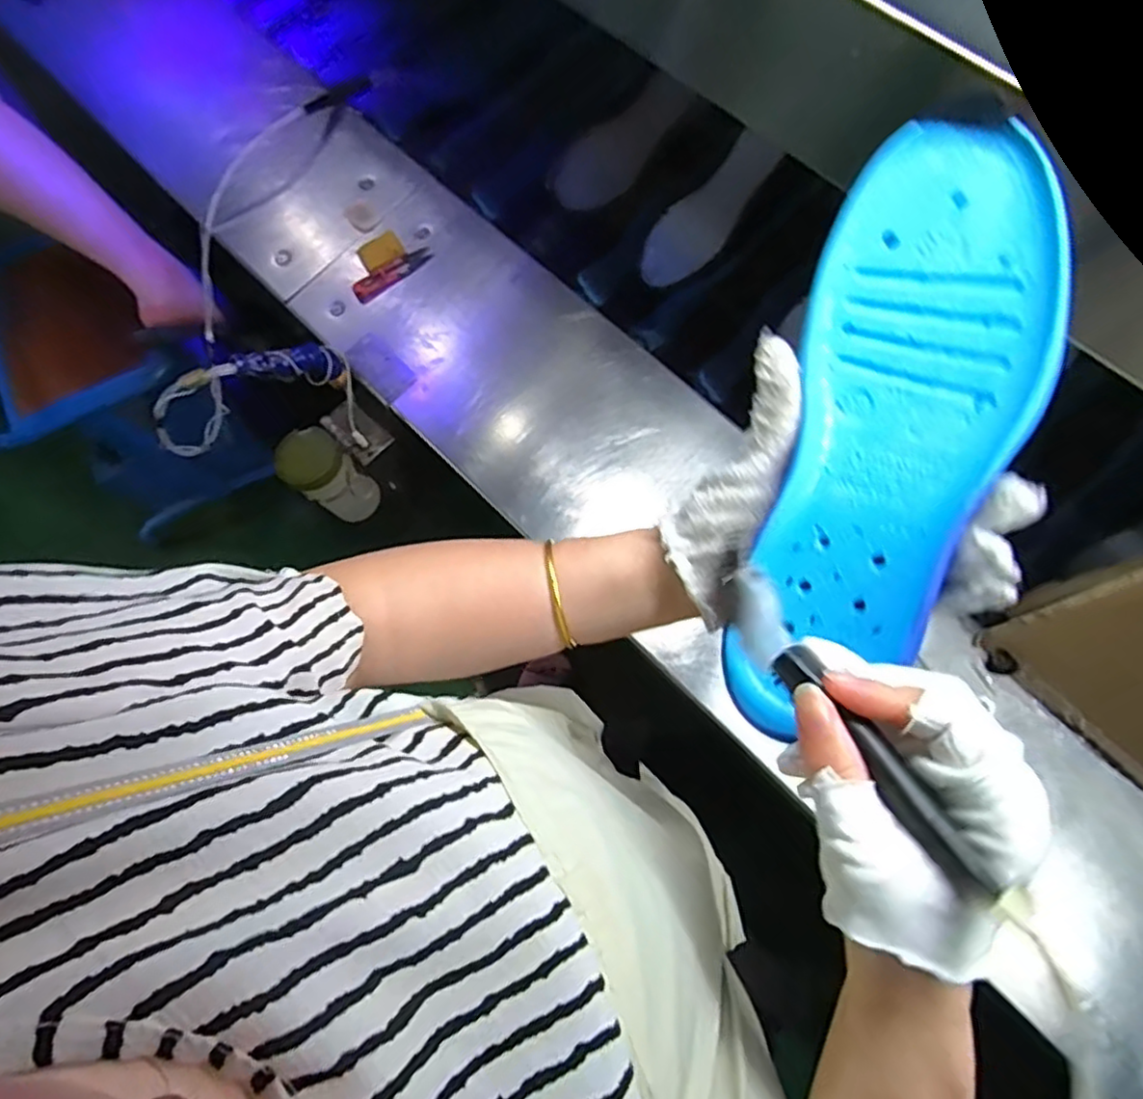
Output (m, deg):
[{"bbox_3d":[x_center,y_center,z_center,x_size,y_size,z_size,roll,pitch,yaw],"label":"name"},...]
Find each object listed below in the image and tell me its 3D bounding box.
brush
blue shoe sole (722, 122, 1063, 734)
[{"bbox_3d":[0.099,0.059,0.246,0.019,0.020,0.124,-31,56,-9],"label":"brush"},{"bbox_3d":[0.132,-0.041,0.286,0.085,0.030,0.246,16,99,5],"label":"blue shoe sole"}]

